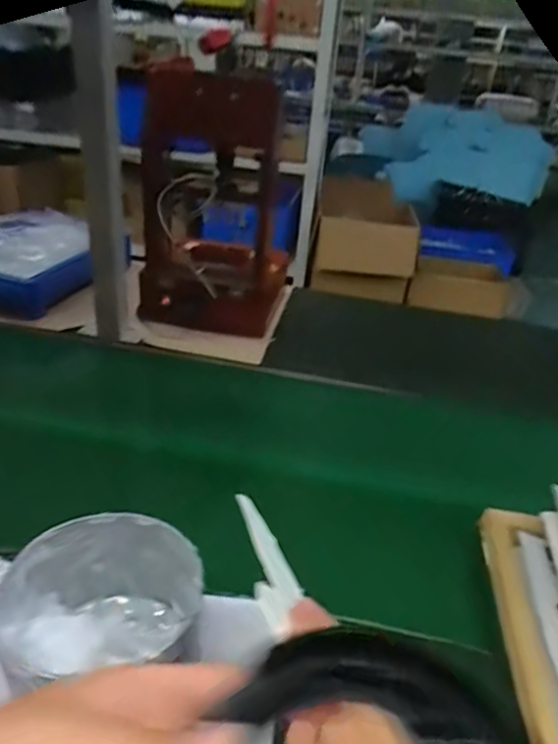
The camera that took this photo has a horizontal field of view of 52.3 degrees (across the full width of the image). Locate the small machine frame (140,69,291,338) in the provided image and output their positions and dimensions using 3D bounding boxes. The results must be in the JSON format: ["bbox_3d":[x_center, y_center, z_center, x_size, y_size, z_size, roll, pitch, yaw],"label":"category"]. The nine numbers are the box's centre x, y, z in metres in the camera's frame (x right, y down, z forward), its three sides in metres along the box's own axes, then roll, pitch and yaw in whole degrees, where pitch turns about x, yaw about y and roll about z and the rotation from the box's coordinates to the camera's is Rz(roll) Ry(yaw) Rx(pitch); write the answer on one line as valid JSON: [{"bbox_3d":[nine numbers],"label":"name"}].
[{"bbox_3d":[-0.107,-0.286,0.953,0.241,0.371,0.275,2,31,-7],"label":"small machine frame"}]

